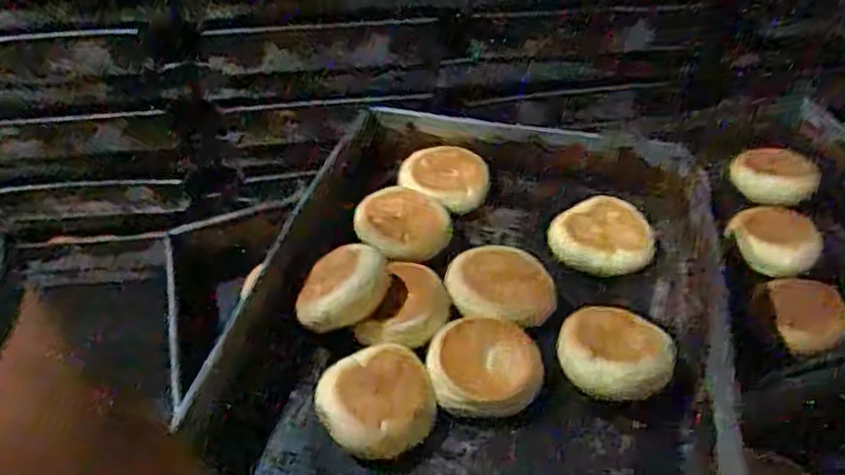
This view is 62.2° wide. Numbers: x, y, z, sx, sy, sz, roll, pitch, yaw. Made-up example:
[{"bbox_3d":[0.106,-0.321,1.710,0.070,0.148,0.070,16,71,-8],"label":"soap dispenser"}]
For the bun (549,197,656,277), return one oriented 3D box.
[{"bbox_3d":[0.167,-0.001,0.663,0.095,0.046,0.062,3,43,6],"label":"bun"}]

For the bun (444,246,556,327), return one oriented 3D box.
[{"bbox_3d":[0.069,0.040,0.614,0.093,0.029,0.063,5,43,8],"label":"bun"}]

